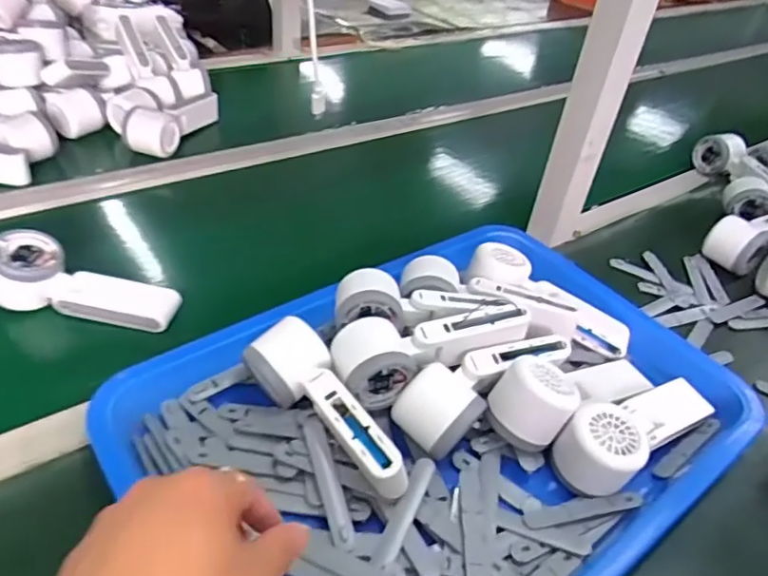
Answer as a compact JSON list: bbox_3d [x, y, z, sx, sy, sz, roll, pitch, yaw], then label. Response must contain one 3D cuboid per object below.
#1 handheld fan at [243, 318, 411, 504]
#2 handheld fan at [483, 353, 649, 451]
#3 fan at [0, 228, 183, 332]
[{"bbox_3d":[-0.040,0.089,0.425,0.053,0.047,0.157,-27,51,-34],"label":"handheld fan"},{"bbox_3d":[0.158,0.083,0.468,0.162,0.051,0.056,-5,40,-34],"label":"handheld fan"},{"bbox_3d":[-0.274,0.000,0.530,0.163,0.043,0.055,18,39,-9],"label":"fan"}]

